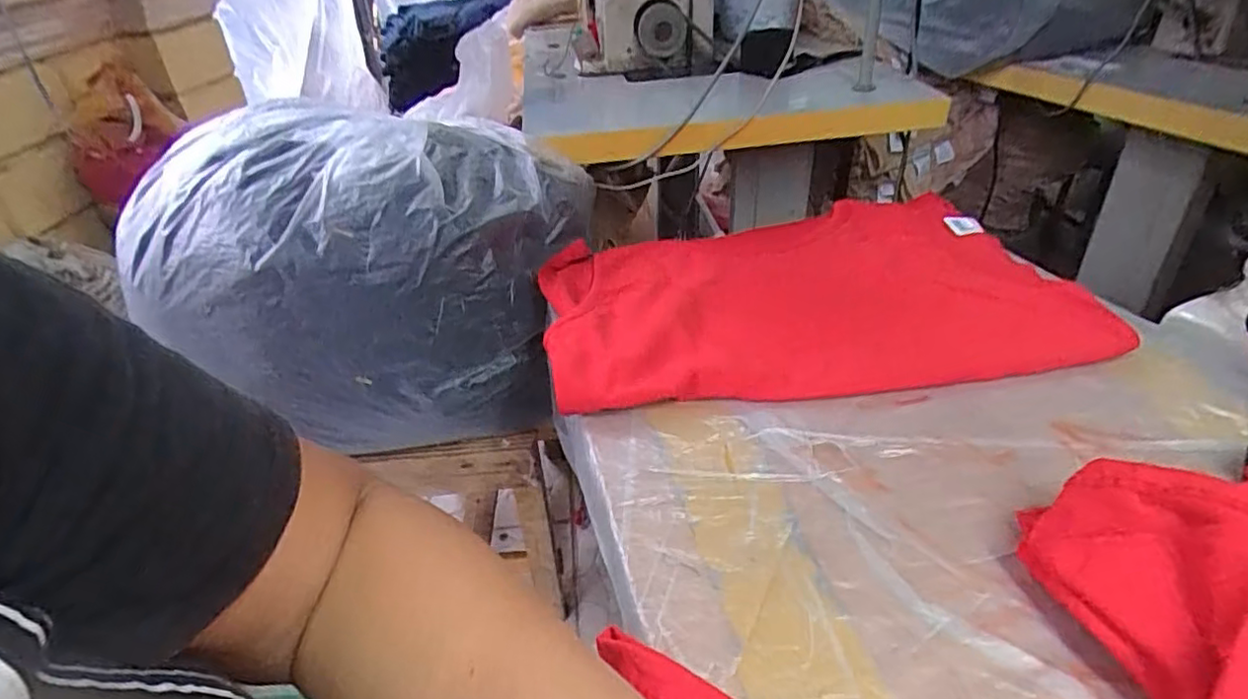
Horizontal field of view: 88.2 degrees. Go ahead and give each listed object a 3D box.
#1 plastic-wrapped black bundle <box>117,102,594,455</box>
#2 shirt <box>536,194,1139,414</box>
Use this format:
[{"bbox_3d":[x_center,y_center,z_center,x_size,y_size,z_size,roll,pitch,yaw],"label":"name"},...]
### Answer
[{"bbox_3d":[-0.279,-0.088,0.754,0.450,0.303,0.275,5,37,11],"label":"plastic-wrapped black bundle"},{"bbox_3d":[0.165,-0.069,0.637,0.474,0.025,0.322,-4,36,-1],"label":"shirt"}]

